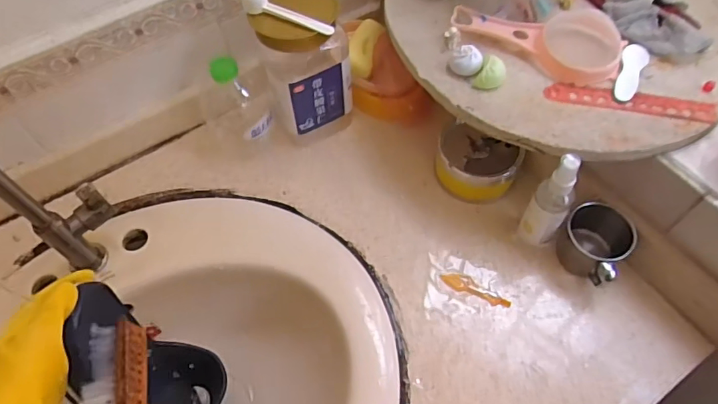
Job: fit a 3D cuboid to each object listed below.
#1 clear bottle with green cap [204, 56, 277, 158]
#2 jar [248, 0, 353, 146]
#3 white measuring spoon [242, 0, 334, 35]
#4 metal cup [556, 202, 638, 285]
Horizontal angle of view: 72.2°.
[{"bbox_3d":[-0.154,-0.121,0.609,0.086,0.118,0.075,-20,60,-10],"label":"clear bottle with green cap"},{"bbox_3d":[-0.065,-0.164,0.602,0.091,0.184,0.087,-1,59,1],"label":"jar"},{"bbox_3d":[-0.075,-0.203,0.520,0.107,0.020,0.025,23,62,15],"label":"white measuring spoon"},{"bbox_3d":[0.255,0.041,0.528,0.068,0.056,0.069,-1,59,1],"label":"metal cup"}]

